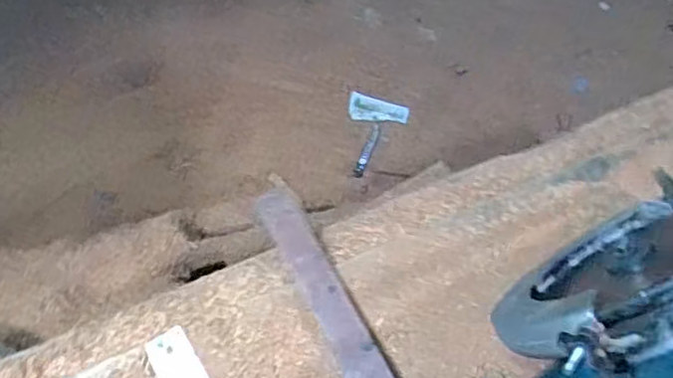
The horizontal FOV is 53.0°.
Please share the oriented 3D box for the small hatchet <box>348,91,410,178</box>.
[{"bbox_3d":[0.092,-0.131,1.644,0.148,0.035,0.216,10,66,4],"label":"small hatchet"}]

